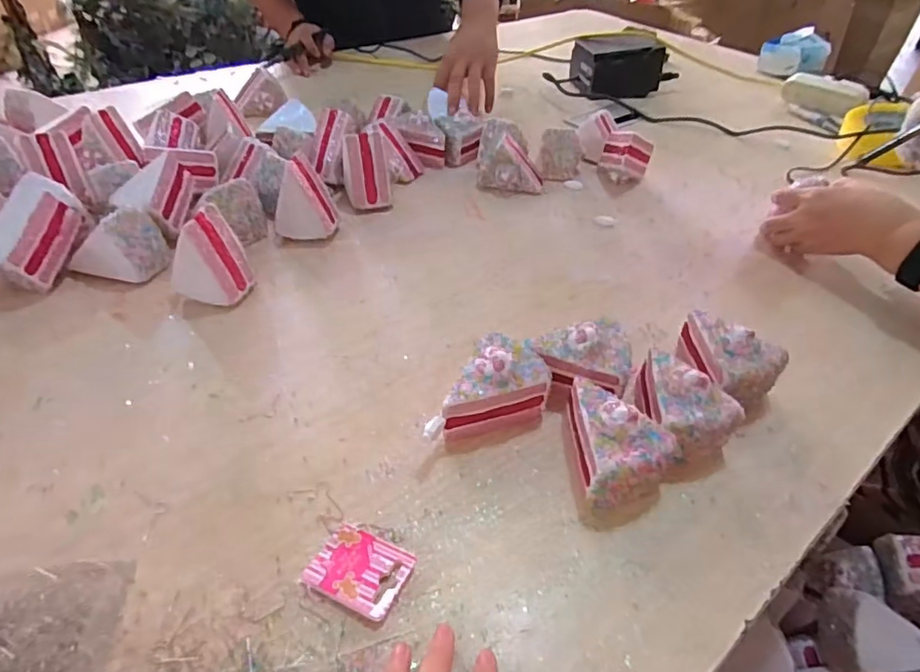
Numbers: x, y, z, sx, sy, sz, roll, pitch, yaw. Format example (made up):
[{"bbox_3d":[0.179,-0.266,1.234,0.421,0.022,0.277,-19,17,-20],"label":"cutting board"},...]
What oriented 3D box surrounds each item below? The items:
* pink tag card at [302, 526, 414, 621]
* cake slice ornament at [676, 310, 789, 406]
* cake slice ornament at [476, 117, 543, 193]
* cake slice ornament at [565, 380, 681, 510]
[{"bbox_3d":[-0.062,0.146,0.339,0.059,0.004,0.044,18,43,20],"label":"pink tag card"},{"bbox_3d":[0.234,0.021,0.460,0.065,0.063,0.090,2,41,-2],"label":"cake slice ornament"},{"bbox_3d":[0.070,-0.240,0.740,0.088,0.066,0.093,4,41,0],"label":"cake slice ornament"},{"bbox_3d":[0.115,0.074,0.394,0.063,0.064,0.085,3,41,-1],"label":"cake slice ornament"}]

